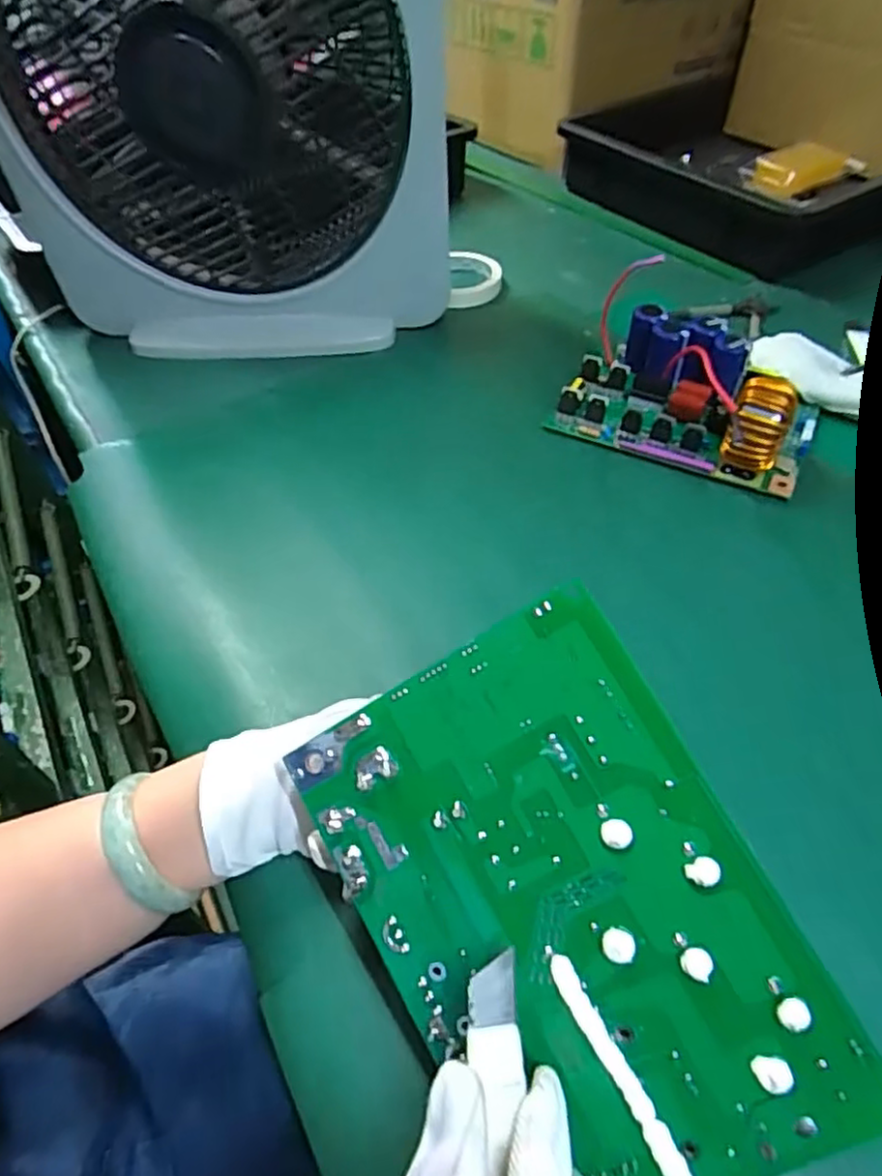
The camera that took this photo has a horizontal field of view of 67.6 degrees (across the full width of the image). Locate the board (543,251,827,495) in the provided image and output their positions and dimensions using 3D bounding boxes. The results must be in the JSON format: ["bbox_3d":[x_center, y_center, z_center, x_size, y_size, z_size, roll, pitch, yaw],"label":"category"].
[{"bbox_3d":[0.204,-0.161,0.537,0.194,0.063,0.126,22,55,20],"label":"board"}]

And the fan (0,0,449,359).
[{"bbox_3d":[-0.188,-0.431,0.543,0.365,0.432,0.179,5,51,8],"label":"fan"}]

